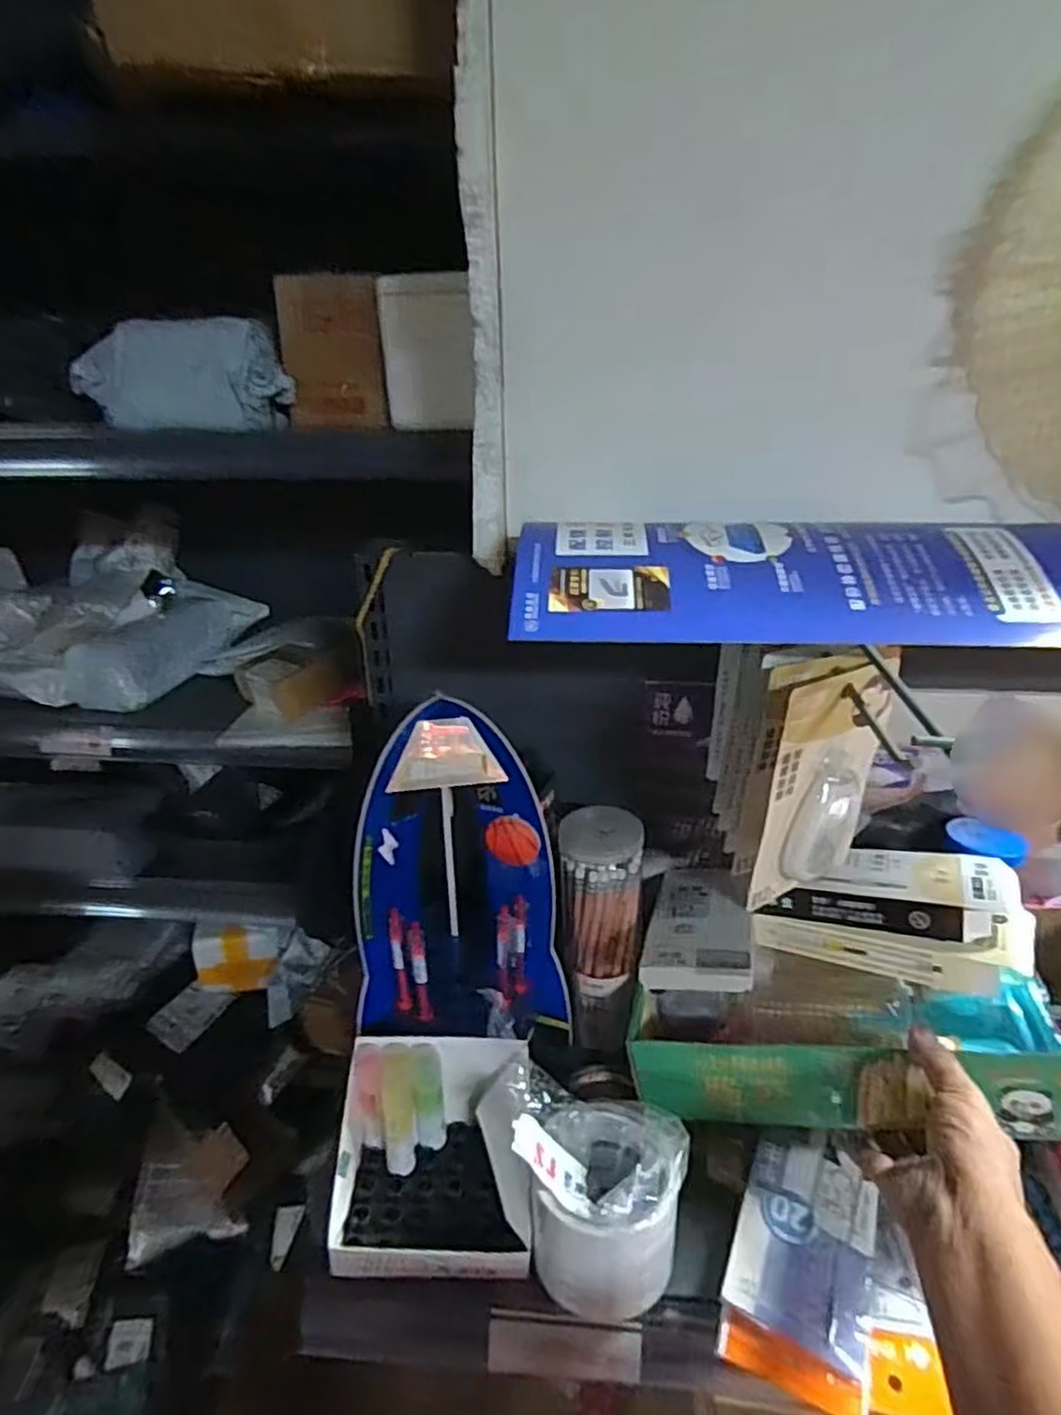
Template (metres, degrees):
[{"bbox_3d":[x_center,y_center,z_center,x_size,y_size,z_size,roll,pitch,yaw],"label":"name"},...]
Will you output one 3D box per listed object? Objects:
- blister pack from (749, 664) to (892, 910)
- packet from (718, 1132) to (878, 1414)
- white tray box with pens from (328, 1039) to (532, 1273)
[{"bbox_3d":[0.184,0.053,0.457,0.082,0.154,0.021,-17,31,-30],"label":"blister pack"},{"bbox_3d":[0.175,0.348,0.463,0.082,0.018,0.145,11,28,23],"label":"packet"},{"bbox_3d":[-0.066,0.307,0.502,0.131,0.085,0.131,0,26,2],"label":"white tray box with pens"}]

